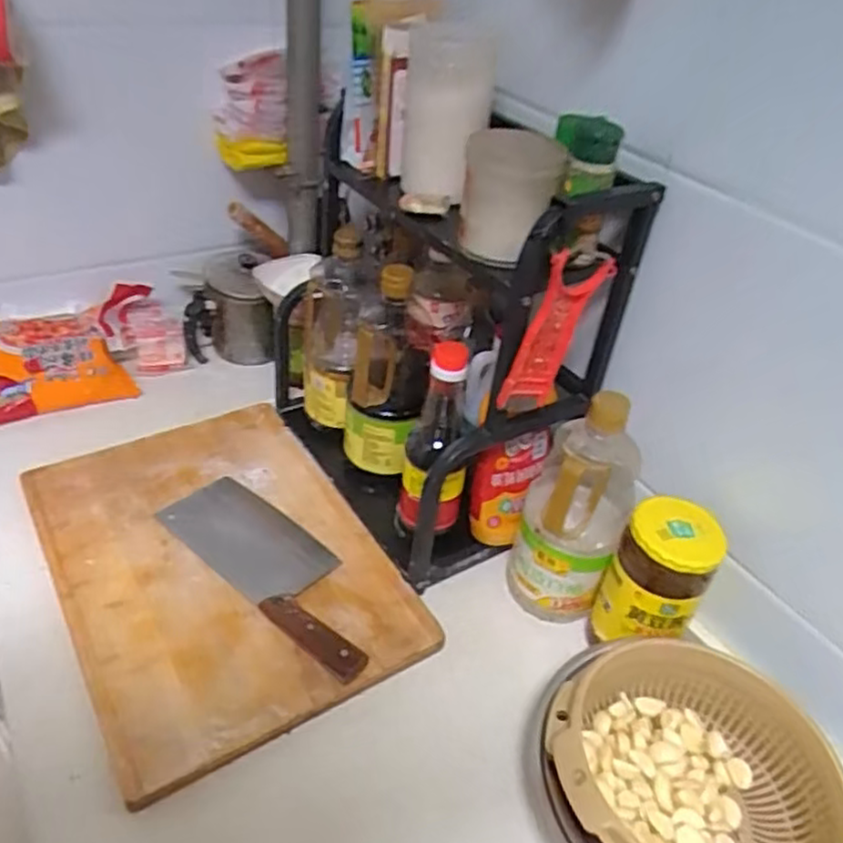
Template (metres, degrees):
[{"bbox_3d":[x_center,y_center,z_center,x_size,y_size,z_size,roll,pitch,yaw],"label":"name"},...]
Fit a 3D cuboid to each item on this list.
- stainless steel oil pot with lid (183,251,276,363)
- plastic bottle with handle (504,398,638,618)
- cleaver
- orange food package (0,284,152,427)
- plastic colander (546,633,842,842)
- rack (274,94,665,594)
[{"bbox_3d":[-0.272,-0.163,1.056,0.129,0.151,0.092,9,39,6],"label":"stainless steel oil pot with lid"},{"bbox_3d":[0.148,0.089,0.701,0.096,0.242,0.073,20,41,18],"label":"plastic bottle with handle"},{"bbox_3d":[-0.147,0.145,0.752,0.300,0.022,0.106,31,46,29],"label":"cleaver"},{"bbox_3d":[-0.472,-0.088,0.958,0.214,0.038,0.147,-13,87,-16],"label":"orange food package"},{"bbox_3d":[0.206,0.278,0.558,0.210,0.080,0.195,3,39,-2],"label":"plastic colander"},{"bbox_3d":[-0.022,-0.112,0.801,0.217,0.388,0.440,-28,49,-33],"label":"rack"}]

